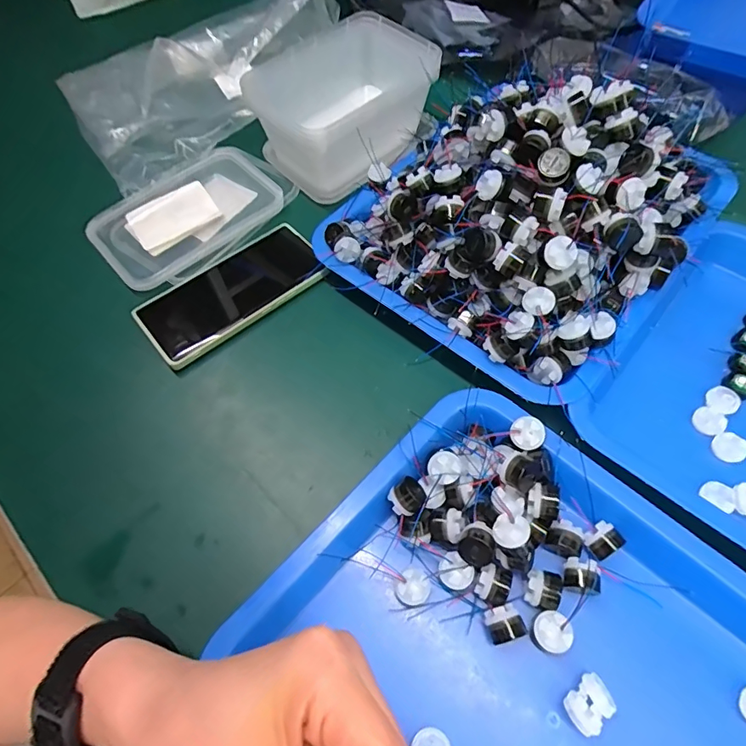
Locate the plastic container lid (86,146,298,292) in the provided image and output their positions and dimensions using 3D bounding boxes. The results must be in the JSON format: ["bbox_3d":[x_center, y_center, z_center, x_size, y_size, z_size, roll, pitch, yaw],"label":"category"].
[{"bbox_3d":[-0.173,-0.161,0.470,0.124,0.025,0.194,38,68,19],"label":"plastic container lid"}]

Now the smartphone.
[{"bbox_3d":[-0.121,-0.075,0.419,0.164,0.015,0.081,-36,67,-18],"label":"smartphone"}]

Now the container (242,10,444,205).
[{"bbox_3d":[-0.018,-0.269,0.478,0.175,0.079,0.127,-41,68,-19],"label":"container"}]

